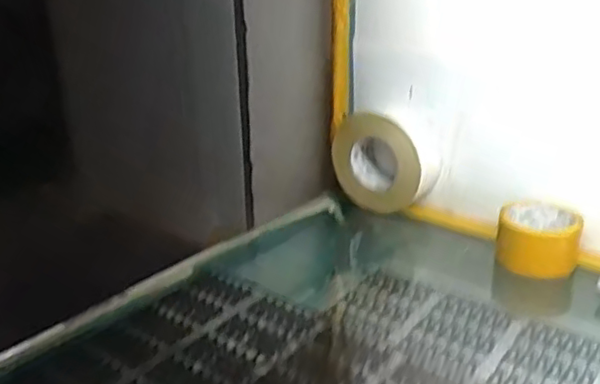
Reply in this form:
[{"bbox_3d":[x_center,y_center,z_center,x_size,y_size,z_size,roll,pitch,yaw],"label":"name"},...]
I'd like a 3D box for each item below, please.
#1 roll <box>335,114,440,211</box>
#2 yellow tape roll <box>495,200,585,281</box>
[{"bbox_3d":[0.112,-0.040,0.867,0.137,0.123,0.052,12,25,29],"label":"roll"},{"bbox_3d":[0.278,0.055,0.745,0.088,0.058,0.077,10,25,25],"label":"yellow tape roll"}]

